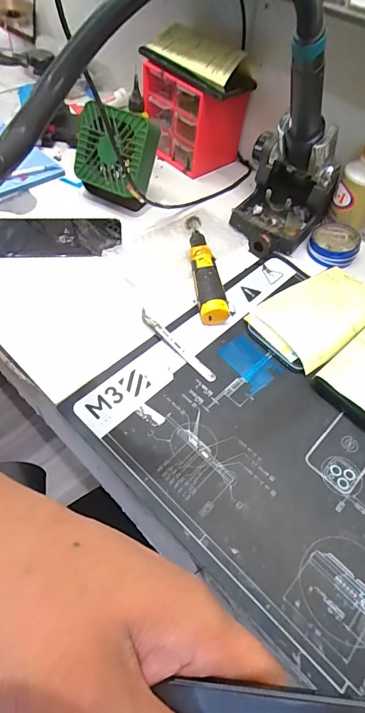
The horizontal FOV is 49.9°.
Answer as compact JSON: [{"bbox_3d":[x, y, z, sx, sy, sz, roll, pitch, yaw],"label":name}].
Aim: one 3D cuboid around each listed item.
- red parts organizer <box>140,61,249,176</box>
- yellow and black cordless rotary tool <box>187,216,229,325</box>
[{"bbox_3d":[0.015,-0.365,0.594,0.101,0.113,0.123,-36,65,-26],"label":"red parts organizer"},{"bbox_3d":[0.023,-0.110,0.470,0.031,0.031,0.162,-5,56,-8],"label":"yellow and black cordless rotary tool"}]

